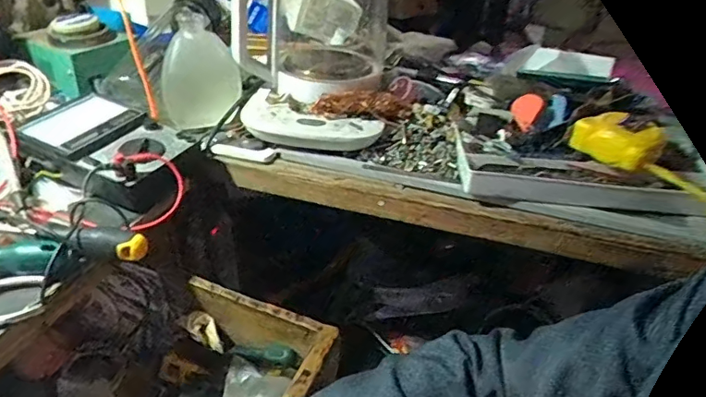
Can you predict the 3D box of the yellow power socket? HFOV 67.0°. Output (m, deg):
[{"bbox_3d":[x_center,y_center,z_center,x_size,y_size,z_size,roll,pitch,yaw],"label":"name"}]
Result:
[{"bbox_3d":[0.279,-0.063,0.564,0.085,0.038,0.058,23,38,26],"label":"yellow power socket"}]

